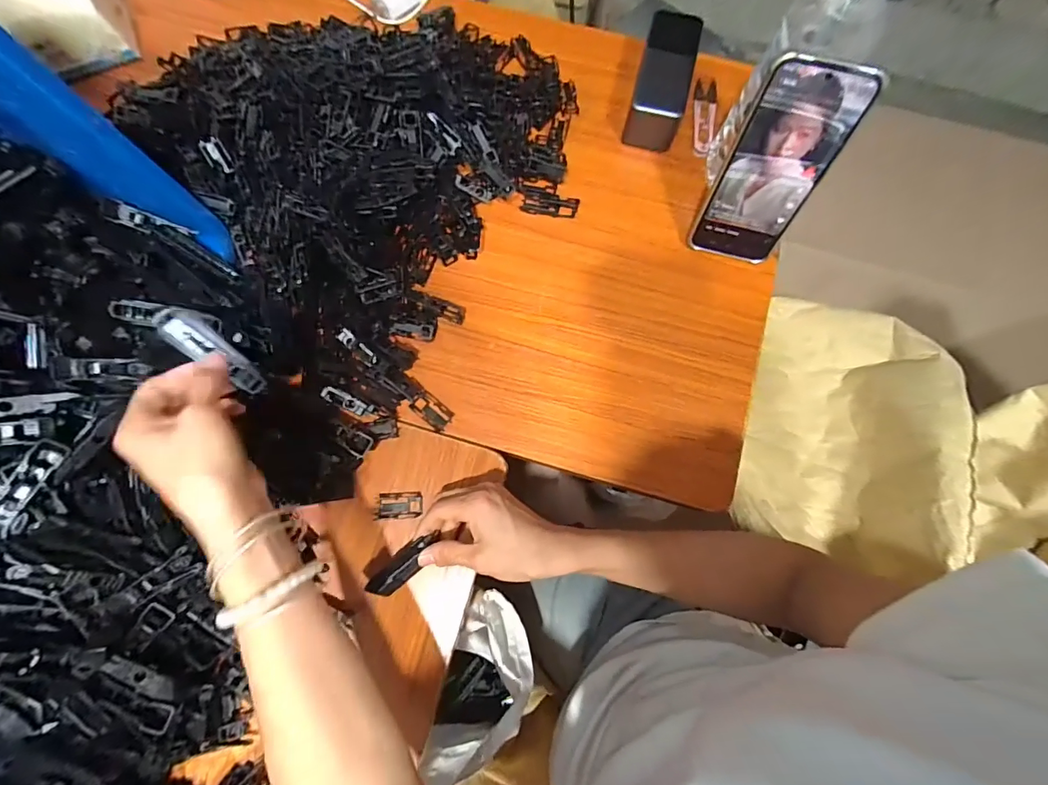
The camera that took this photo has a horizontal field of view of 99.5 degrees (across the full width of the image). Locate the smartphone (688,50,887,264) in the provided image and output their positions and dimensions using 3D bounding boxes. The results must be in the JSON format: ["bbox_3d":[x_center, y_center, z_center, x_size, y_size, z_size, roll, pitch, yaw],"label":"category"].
[{"bbox_3d":[0.211,-0.185,0.380,0.081,0.169,0.012,13,57,2],"label":"smartphone"}]

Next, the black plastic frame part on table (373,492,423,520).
[{"bbox_3d":[-0.112,0.101,0.397,0.041,0.004,0.023,-3,78,-2],"label":"black plastic frame part on table"}]

